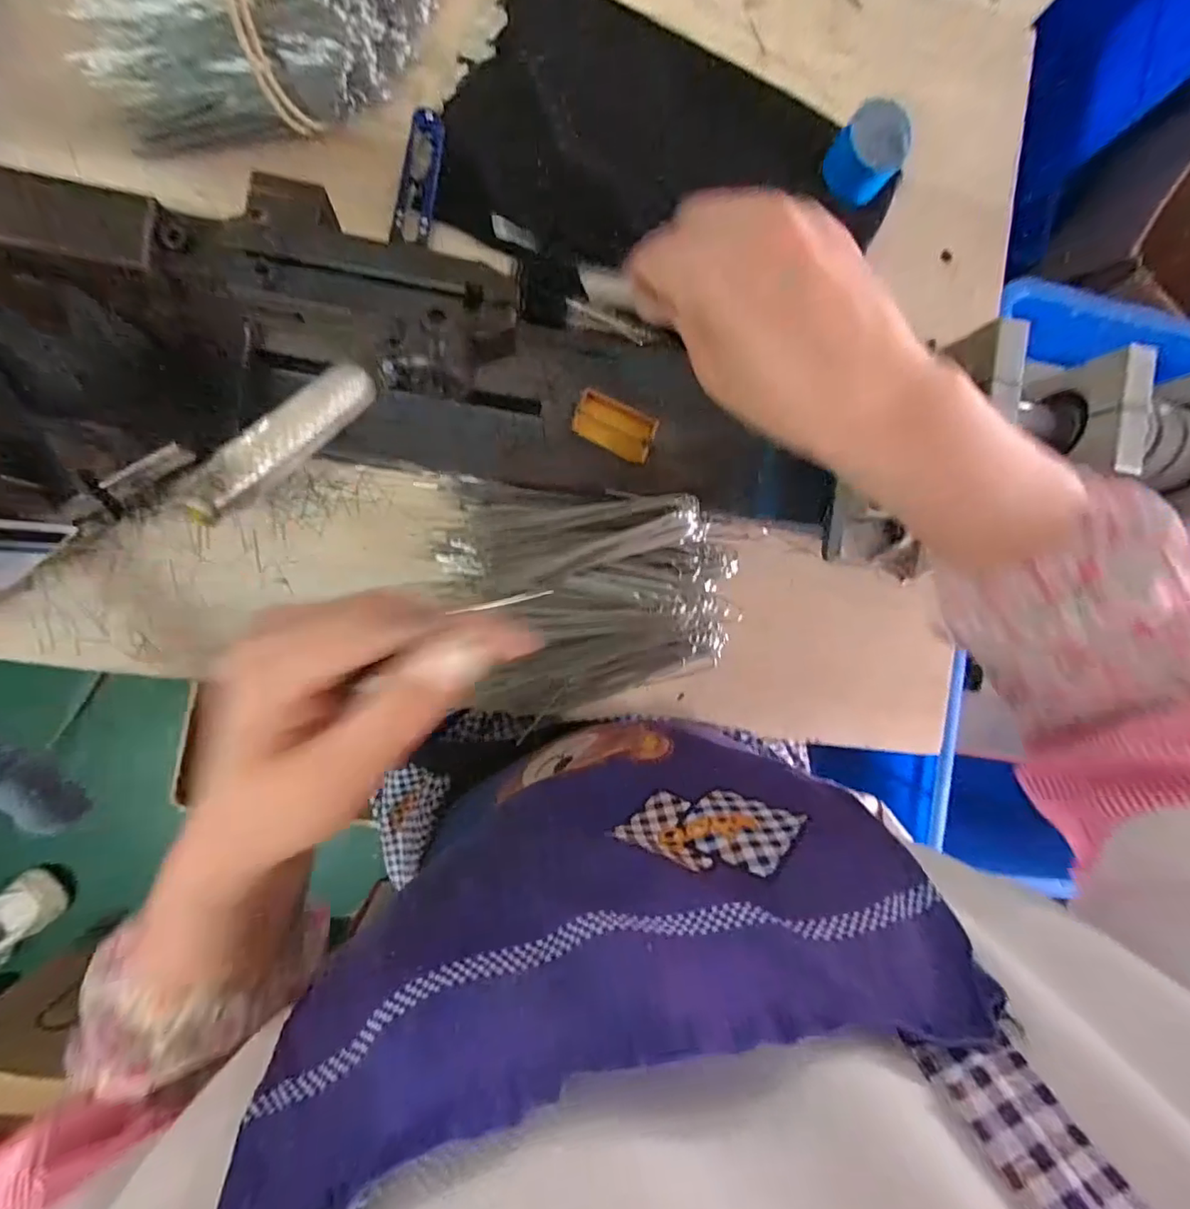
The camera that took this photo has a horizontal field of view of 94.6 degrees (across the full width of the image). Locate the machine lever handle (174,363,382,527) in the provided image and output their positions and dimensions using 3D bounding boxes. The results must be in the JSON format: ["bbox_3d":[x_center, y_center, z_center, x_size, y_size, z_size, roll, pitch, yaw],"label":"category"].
[{"bbox_3d":[-0.114,-0.061,0.201,0.015,0.012,0.082,40,61,-6],"label":"machine lever handle"}]

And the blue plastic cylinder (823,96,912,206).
[{"bbox_3d":[0.196,-0.326,0.401,0.049,0.048,0.047,0,91,-8],"label":"blue plastic cylinder"}]

